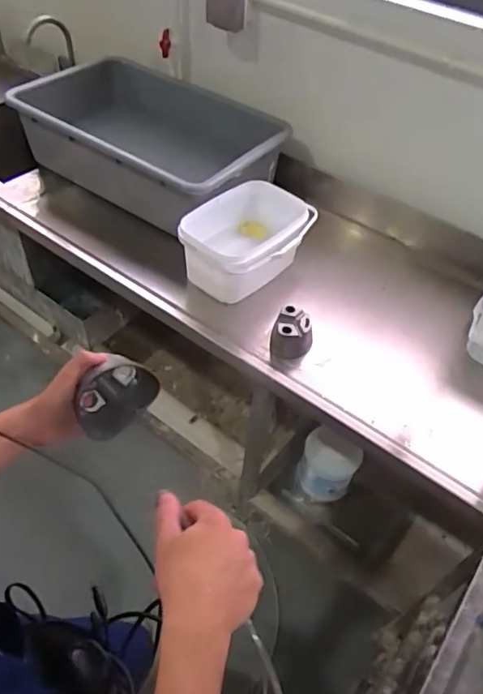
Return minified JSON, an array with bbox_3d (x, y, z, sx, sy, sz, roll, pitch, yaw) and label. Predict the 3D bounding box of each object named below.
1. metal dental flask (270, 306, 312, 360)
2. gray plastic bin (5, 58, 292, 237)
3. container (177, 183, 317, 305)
[{"bbox_3d":[0.104,-0.023,1.073,0.087,0.072,0.092,11,49,3],"label":"metal dental flask"},{"bbox_3d":[-0.255,-0.551,1.411,0.722,0.213,0.428,33,54,21],"label":"gray plastic bin"},{"bbox_3d":[0.007,-0.240,1.179,0.240,0.131,0.276,33,54,20],"label":"container"}]

